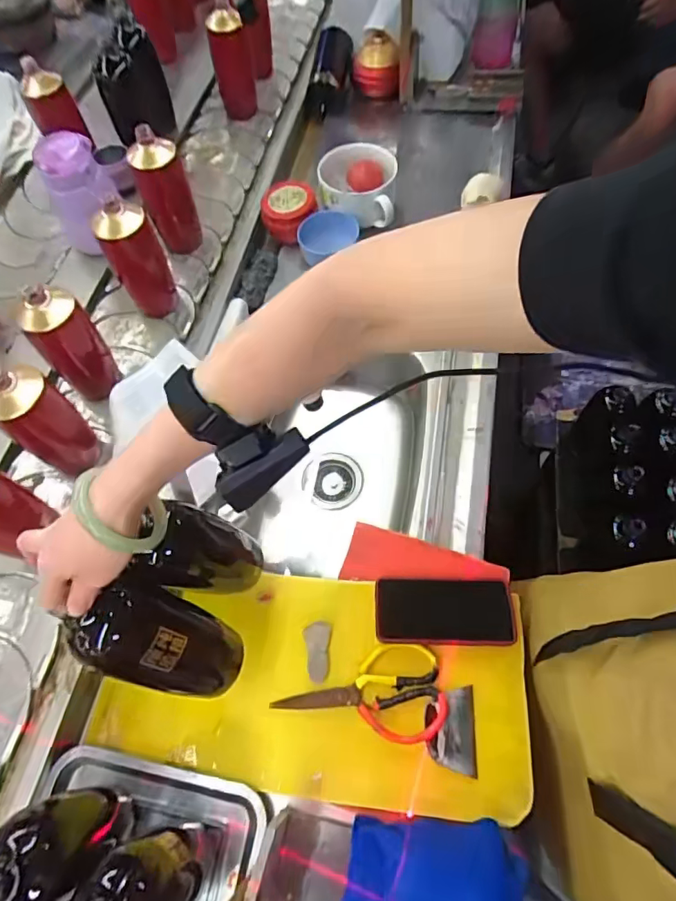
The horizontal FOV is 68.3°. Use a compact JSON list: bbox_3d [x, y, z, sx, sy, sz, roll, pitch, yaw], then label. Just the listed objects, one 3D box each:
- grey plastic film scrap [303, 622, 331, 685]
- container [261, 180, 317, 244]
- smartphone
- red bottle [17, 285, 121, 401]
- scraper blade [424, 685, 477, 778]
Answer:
[{"bbox_3d":[-0.027,0.247,0.611,0.031,0.010,0.067,2,65,2],"label":"grey plastic film scrap"},{"bbox_3d":[-0.098,-0.448,0.939,0.100,0.080,0.094,-1,65,1],"label":"container"},{"bbox_3d":[0.130,0.198,0.616,0.164,0.008,0.077,0,63,5],"label":"smartphone"},{"bbox_3d":[-0.382,-0.153,0.709,0.077,0.196,0.074,-1,65,1],"label":"red bottle"},{"bbox_3d":[0.128,0.316,0.567,0.055,0.005,0.086,3,65,3],"label":"scraper blade"}]

